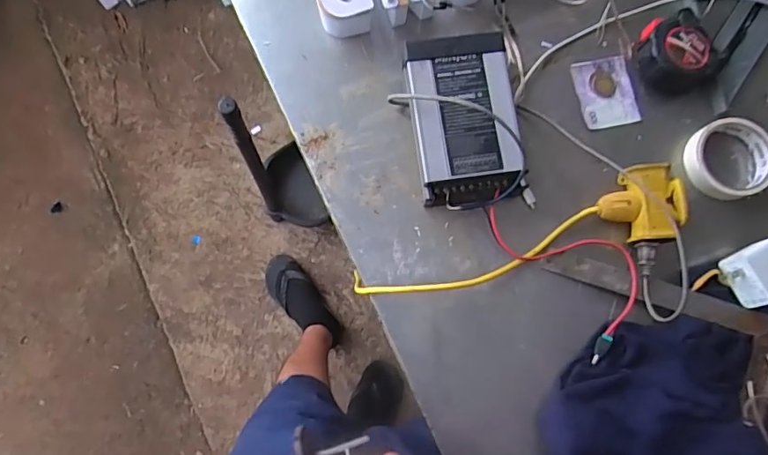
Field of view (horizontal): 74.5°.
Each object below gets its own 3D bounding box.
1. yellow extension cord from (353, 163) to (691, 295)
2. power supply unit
[{"bbox_3d":[0.144,0.013,0.550,0.362,0.046,0.079,-16,82,-3],"label":"yellow extension cord"},{"bbox_3d":[0.086,-0.116,0.563,0.118,0.048,0.183,-5,82,-1],"label":"power supply unit"}]

